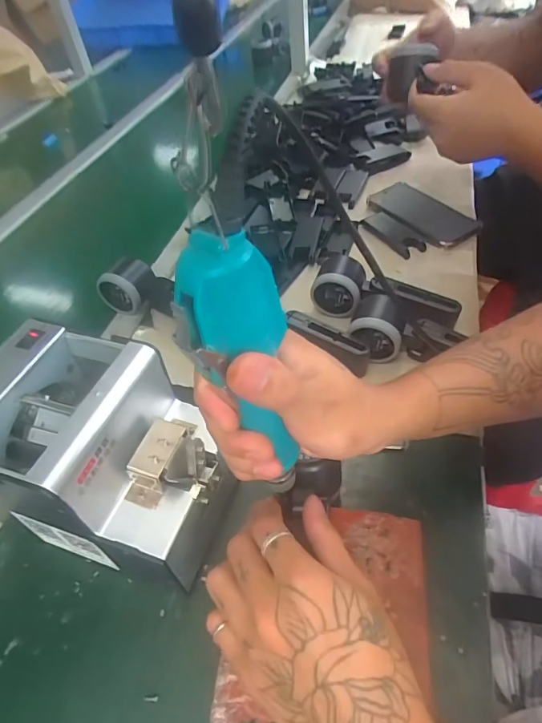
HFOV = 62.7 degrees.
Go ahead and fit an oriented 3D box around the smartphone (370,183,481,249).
[{"bbox_3d":[0.228,-0.225,0.672,0.094,0.010,0.167,-29,52,-20],"label":"smartphone"}]

